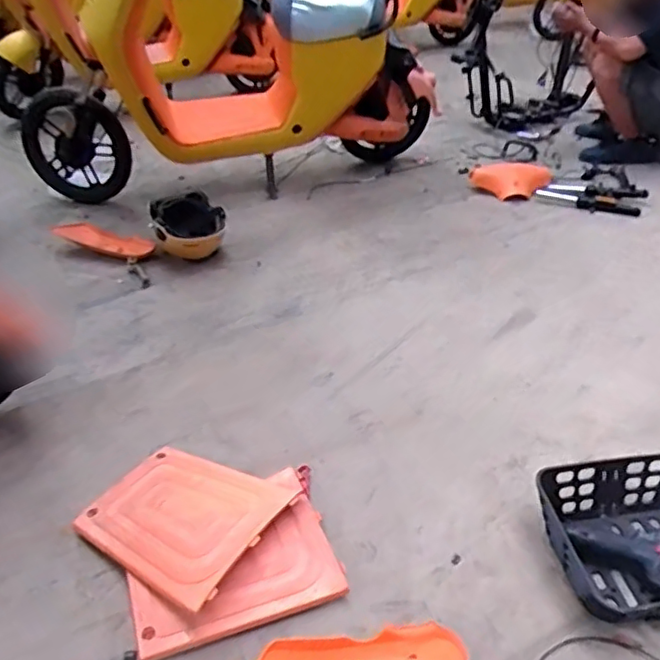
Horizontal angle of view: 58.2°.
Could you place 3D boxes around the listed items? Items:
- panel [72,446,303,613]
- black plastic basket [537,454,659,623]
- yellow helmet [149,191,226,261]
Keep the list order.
[{"bbox_3d":[-0.262,0.328,1.068,0.340,0.039,0.264,11,39,33],"label":"panel"},{"bbox_3d":[0.536,0.355,1.002,0.332,0.107,0.273,-4,38,-3],"label":"black plastic basket"},{"bbox_3d":[-0.434,-0.318,1.837,0.211,0.166,0.225,-9,39,-10],"label":"yellow helmet"}]

